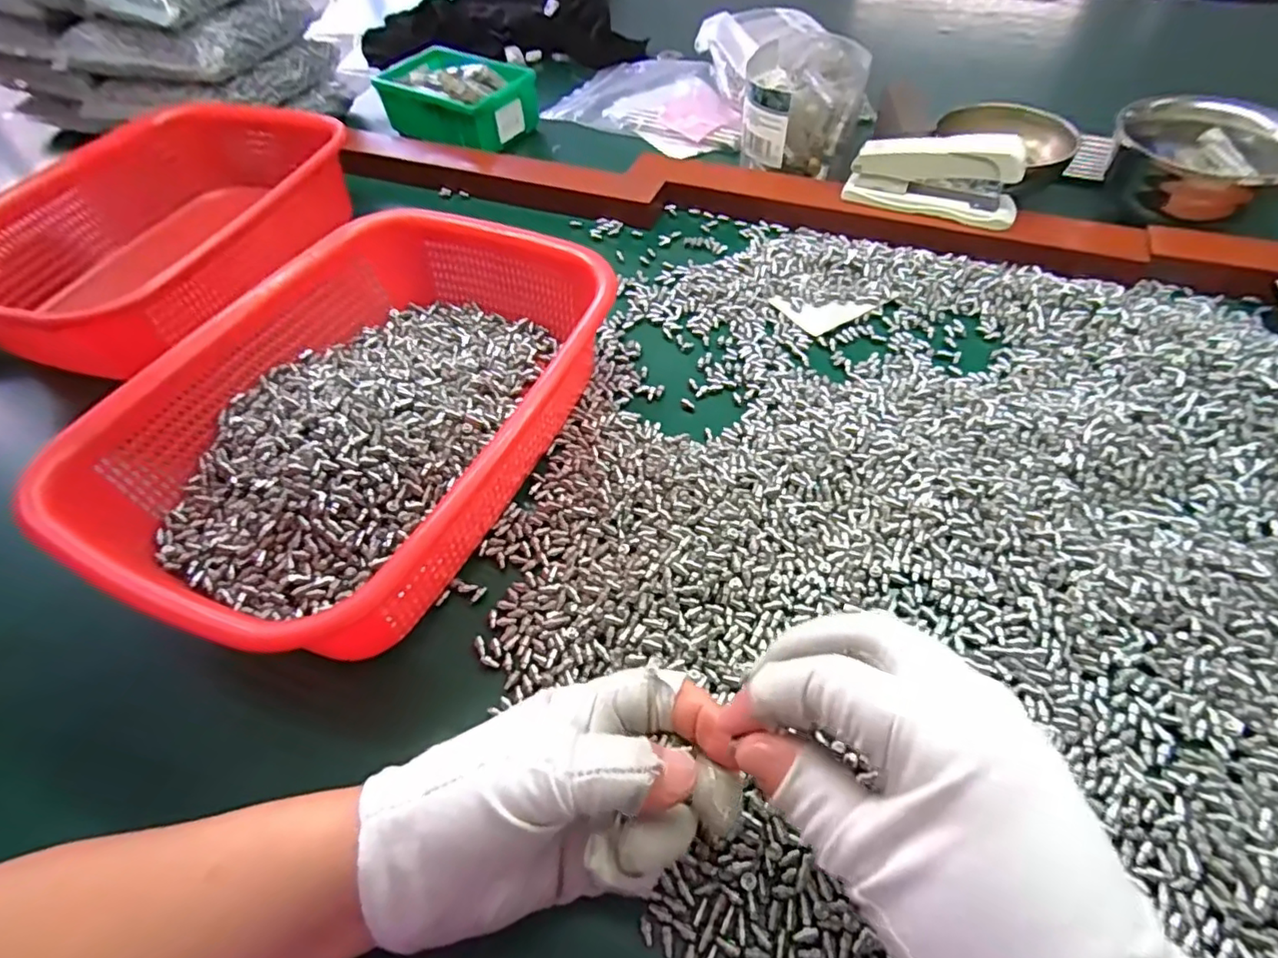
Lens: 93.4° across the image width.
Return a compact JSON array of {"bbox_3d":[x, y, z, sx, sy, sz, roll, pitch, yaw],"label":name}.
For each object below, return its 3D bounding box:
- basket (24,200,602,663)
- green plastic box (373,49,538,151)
[{"bbox_3d":[-0.144,-0.044,0.352,0.203,0.078,0.266,19,58,17],"label":"basket"},{"bbox_3d":[-0.188,-0.391,0.624,0.149,0.053,0.091,28,61,22],"label":"green plastic box"}]

